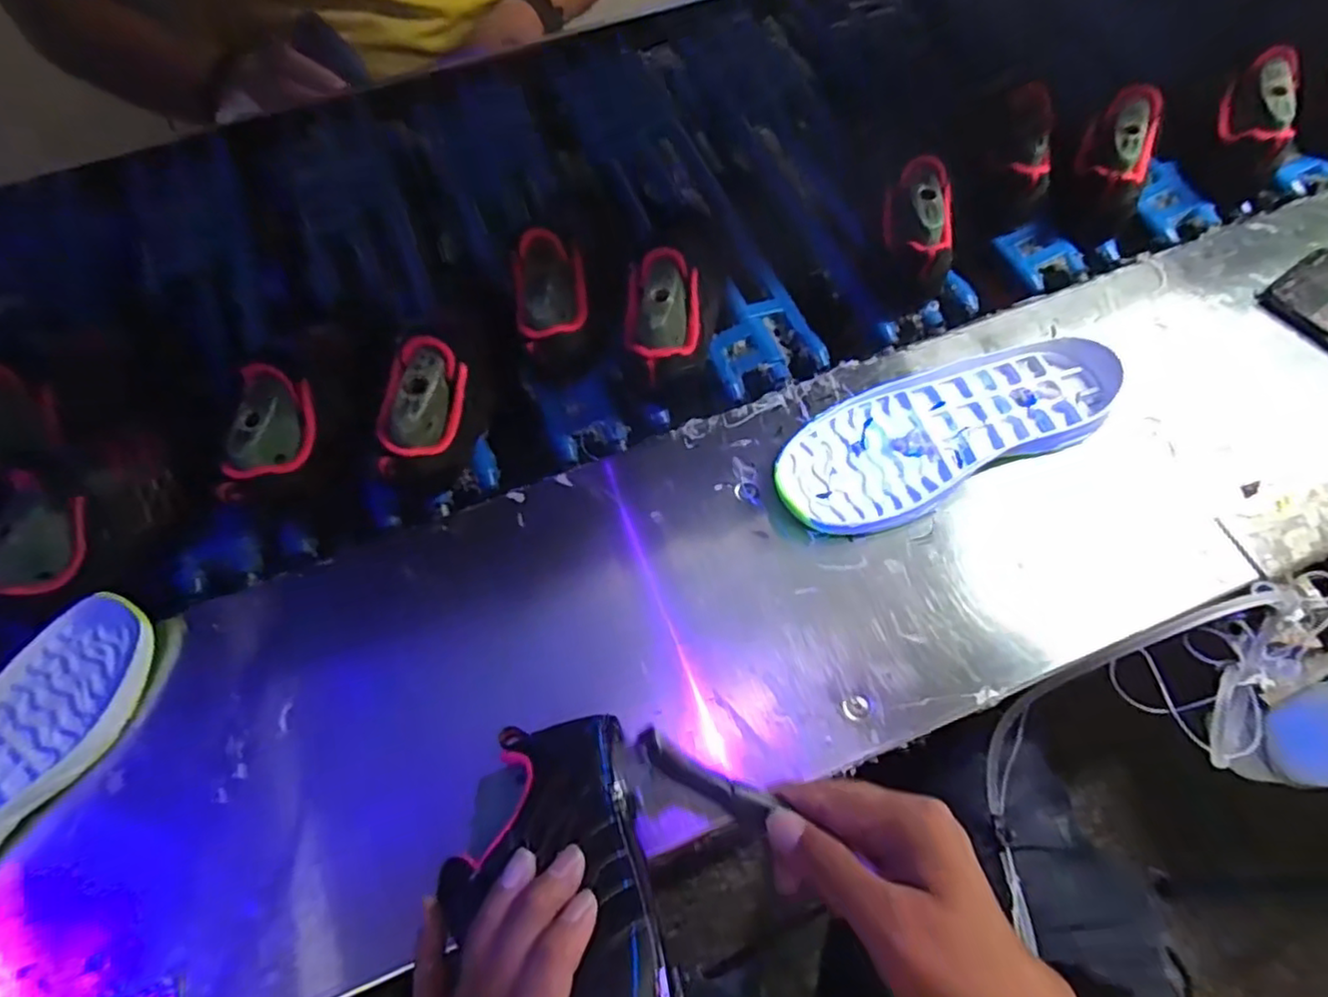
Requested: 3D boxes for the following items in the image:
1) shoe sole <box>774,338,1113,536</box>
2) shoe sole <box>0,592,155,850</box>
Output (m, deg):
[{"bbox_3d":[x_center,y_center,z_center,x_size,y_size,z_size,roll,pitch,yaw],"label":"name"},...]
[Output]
[{"bbox_3d":[0.190,-0.048,0.452,0.240,0.027,0.090,-21,68,-13],"label":"shoe sole"},{"bbox_3d":[-0.386,0.155,0.382,0.085,0.017,0.206,24,66,7],"label":"shoe sole"}]

